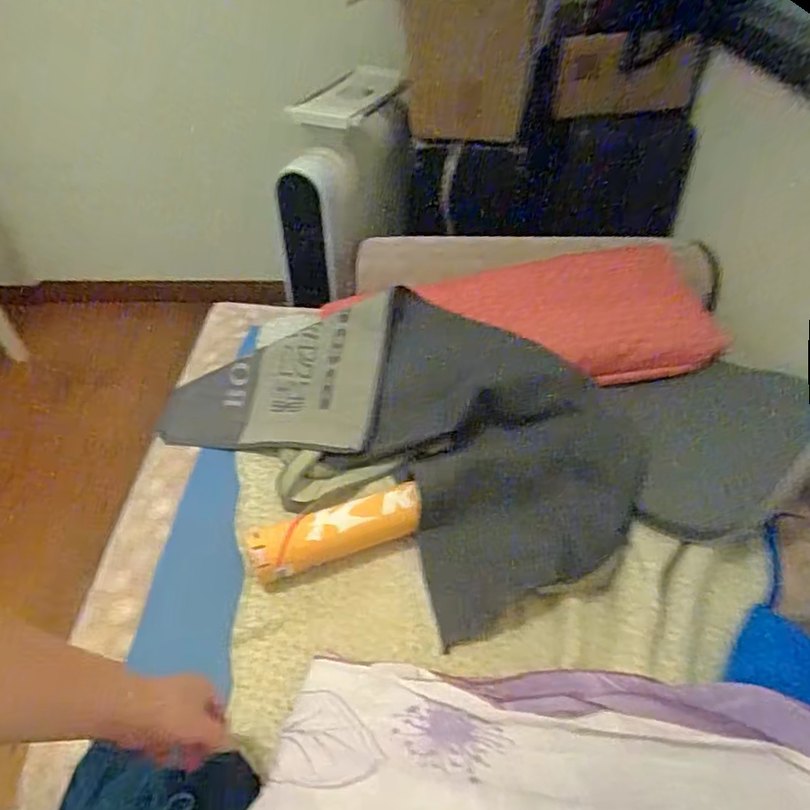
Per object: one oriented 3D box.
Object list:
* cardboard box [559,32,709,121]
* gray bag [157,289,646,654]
[{"bbox_3d":[0.470,-0.695,1.282,0.290,0.151,0.053,-4,45,-7],"label":"cardboard box"},{"bbox_3d":[0.007,0.025,0.945,0.690,0.111,0.461,32,51,26],"label":"gray bag"}]

